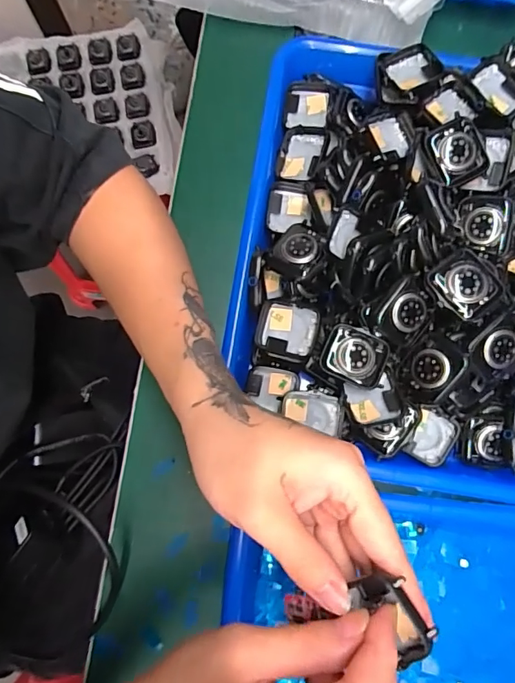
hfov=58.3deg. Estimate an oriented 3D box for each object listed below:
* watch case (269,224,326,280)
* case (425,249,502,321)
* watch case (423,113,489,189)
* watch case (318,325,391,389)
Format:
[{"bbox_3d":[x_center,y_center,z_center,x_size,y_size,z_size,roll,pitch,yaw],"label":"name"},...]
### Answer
[{"bbox_3d":[0.028,-0.064,0.321,0.036,0.008,0.038,36,80,30],"label":"watch case"},{"bbox_3d":[0.130,-0.036,0.293,0.036,0.017,0.038,-35,80,-7],"label":"case"},{"bbox_3d":[0.134,-0.128,0.317,0.038,0.008,0.041,-28,95,15],"label":"watch case"},{"bbox_3d":[0.065,0.010,0.309,0.040,0.016,0.034,21,79,5],"label":"watch case"}]

